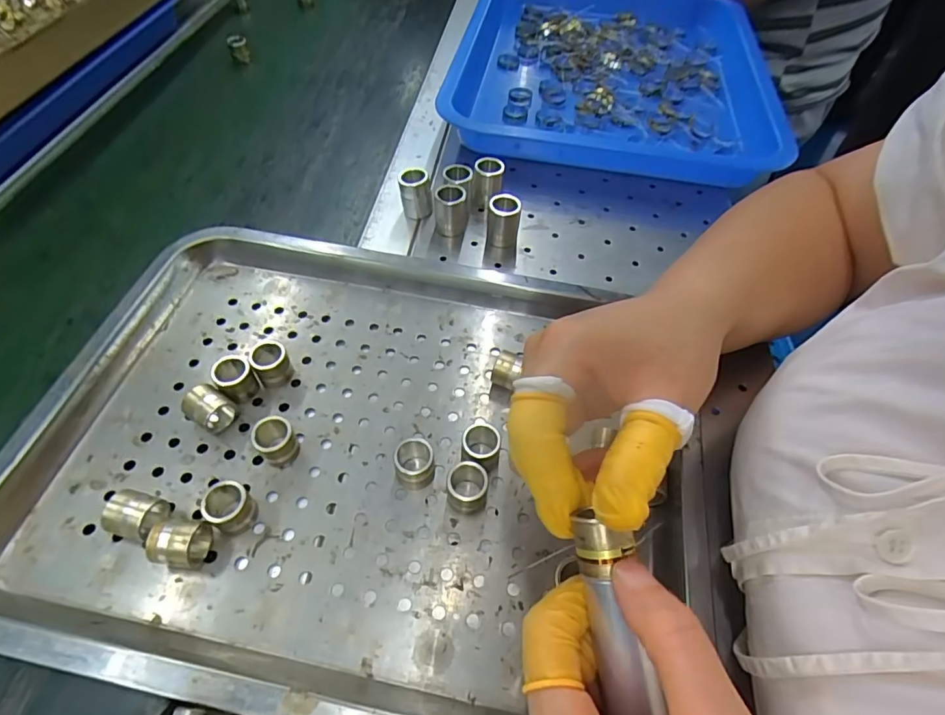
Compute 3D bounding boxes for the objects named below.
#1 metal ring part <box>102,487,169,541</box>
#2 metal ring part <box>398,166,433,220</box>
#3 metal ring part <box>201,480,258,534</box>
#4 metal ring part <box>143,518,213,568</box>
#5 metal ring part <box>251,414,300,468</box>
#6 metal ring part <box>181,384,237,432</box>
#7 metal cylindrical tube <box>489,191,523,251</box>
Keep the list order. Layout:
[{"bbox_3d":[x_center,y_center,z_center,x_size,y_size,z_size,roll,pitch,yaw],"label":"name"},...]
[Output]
[{"bbox_3d":[-0.161,0.076,0.244,0.023,0.016,0.020,10,54,9],"label":"metal ring part"},{"bbox_3d":[-0.044,-0.125,0.389,0.022,0.036,0.019,-9,54,-6],"label":"metal ring part"},{"bbox_3d":[-0.116,0.072,0.245,0.017,0.023,0.020,23,57,17],"label":"metal ring part"},{"bbox_3d":[-0.135,0.087,0.237,0.025,0.016,0.020,7,54,6],"label":"metal ring part"},{"bbox_3d":[-0.103,0.042,0.267,0.018,0.023,0.023,-27,57,-18],"label":"metal ring part"},{"bbox_3d":[-0.142,0.029,0.277,0.024,0.018,0.019,26,58,19],"label":"metal ring part"},{"bbox_3d":[0.023,-0.099,0.373,0.022,0.033,0.022,0,53,1],"label":"metal cylindrical tube"}]

